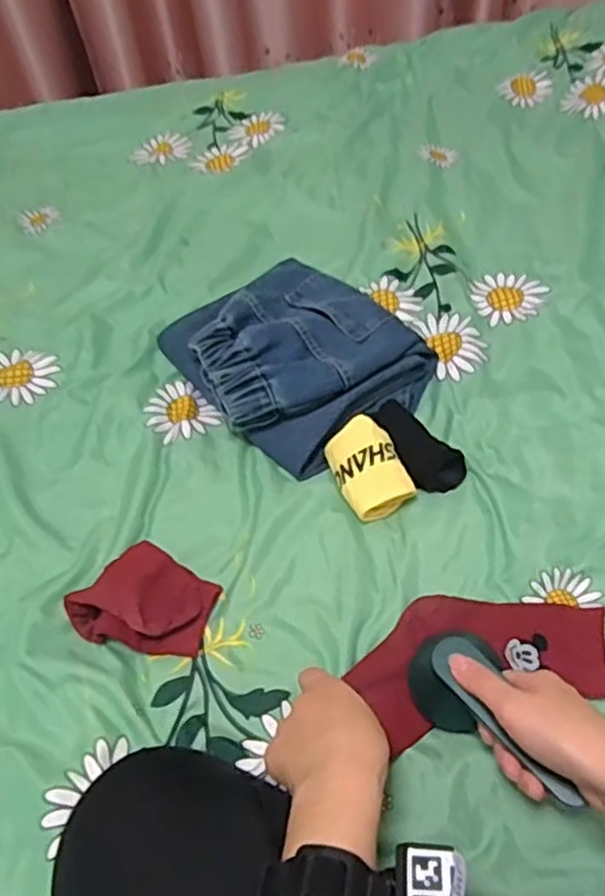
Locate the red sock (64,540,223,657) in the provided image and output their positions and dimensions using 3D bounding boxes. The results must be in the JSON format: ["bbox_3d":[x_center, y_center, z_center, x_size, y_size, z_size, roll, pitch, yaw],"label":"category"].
[{"bbox_3d":[-0.136,0.124,0.588,0.113,0.038,0.087,10,53,12],"label":"red sock"}]

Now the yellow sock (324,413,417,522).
[{"bbox_3d":[0.061,0.016,0.665,0.060,0.034,0.094,-22,54,-13],"label":"yellow sock"}]

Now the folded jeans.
[{"bbox_3d":[-0.005,-0.113,0.753,0.223,0.048,0.254,-30,56,-18],"label":"folded jeans"}]

